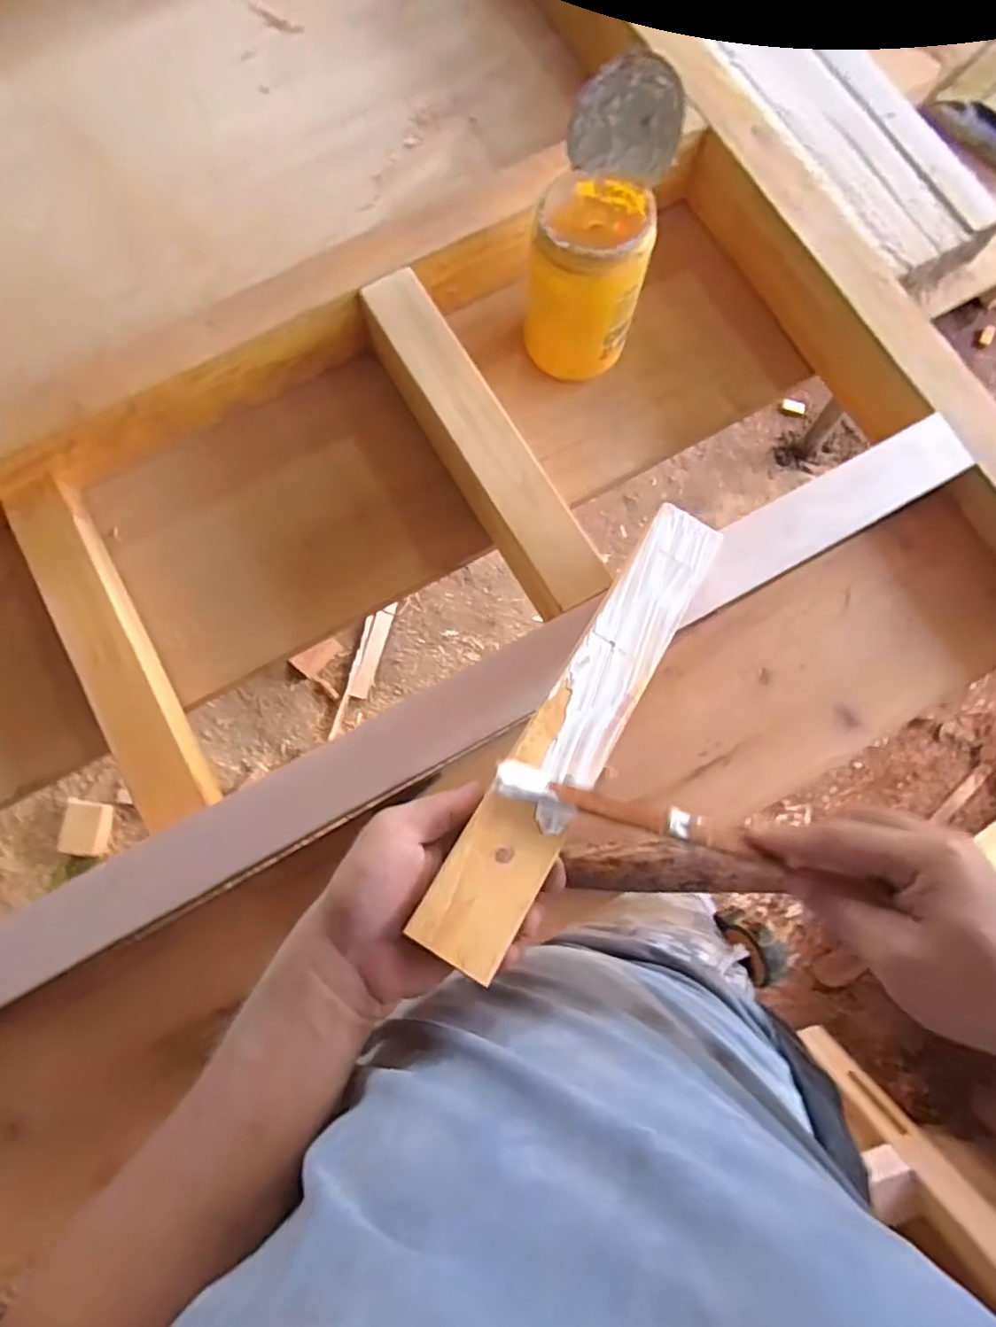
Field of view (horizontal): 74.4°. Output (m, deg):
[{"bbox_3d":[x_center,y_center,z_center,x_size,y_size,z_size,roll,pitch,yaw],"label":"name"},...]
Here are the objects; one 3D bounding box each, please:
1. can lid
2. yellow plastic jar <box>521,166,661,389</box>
[{"bbox_3d":[0.094,-0.394,0.477,0.084,0.071,0.007,28,36,17],"label":"can lid"},{"bbox_3d":[0.076,-0.326,0.574,0.092,0.159,0.094,0,78,-1],"label":"yellow plastic jar"}]

